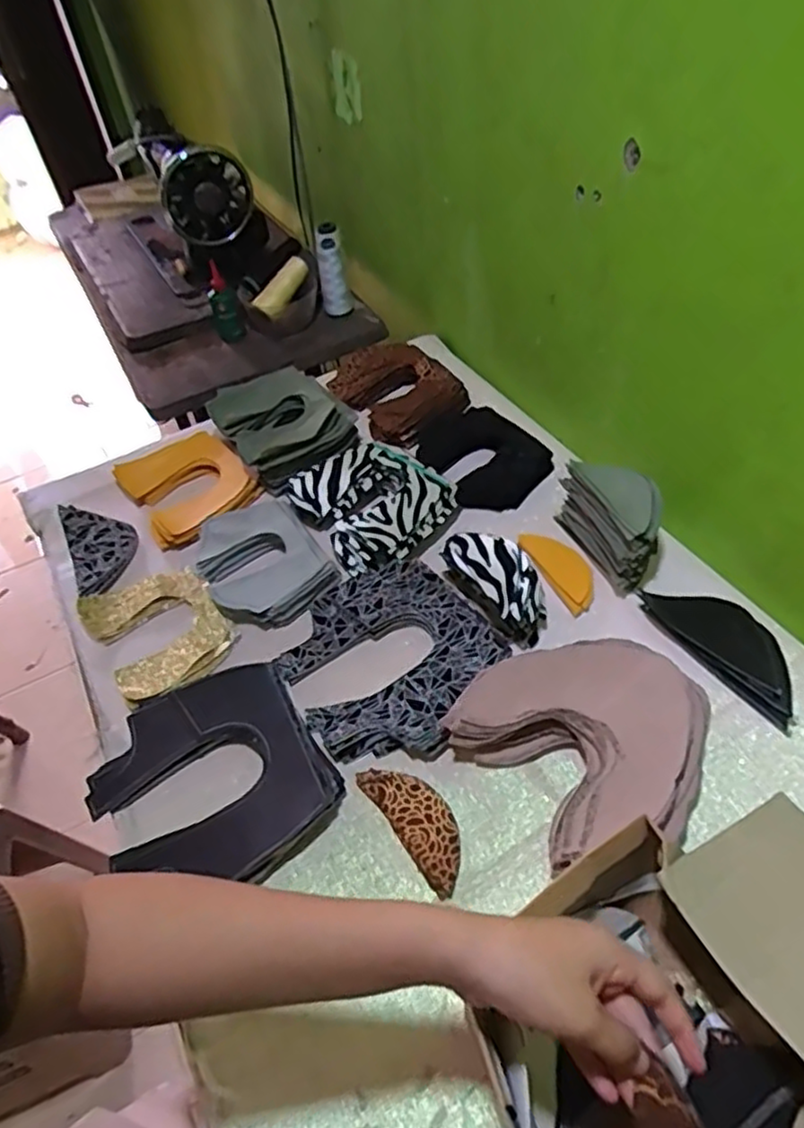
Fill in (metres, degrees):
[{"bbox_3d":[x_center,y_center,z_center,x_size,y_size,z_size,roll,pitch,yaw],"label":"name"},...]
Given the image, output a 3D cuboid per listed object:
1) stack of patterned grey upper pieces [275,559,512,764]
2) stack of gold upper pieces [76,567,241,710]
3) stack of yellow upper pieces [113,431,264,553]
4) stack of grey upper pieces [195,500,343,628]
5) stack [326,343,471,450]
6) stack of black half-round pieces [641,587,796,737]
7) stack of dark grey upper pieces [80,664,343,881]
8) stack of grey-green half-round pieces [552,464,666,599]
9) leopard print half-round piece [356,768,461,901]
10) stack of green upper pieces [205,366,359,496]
[{"bbox_3d":[-0.013,0.087,0.658,0.181,0.022,0.200,-31,53,-20],"label":"stack of patterned grey upper pieces"},{"bbox_3d":[-0.251,0.067,0.725,0.121,0.019,0.159,-32,53,-20],"label":"stack of gold upper pieces"},{"bbox_3d":[-0.258,-0.094,0.855,0.134,0.031,0.166,-31,52,-20],"label":"stack of yellow upper pieces"},{"bbox_3d":[-0.154,-0.007,0.749,0.117,0.021,0.166,-29,52,-19],"label":"stack of grey upper pieces"},{"bbox_3d":[-0.006,-0.237,0.938,0.137,0.034,0.174,-32,53,-21],"label":"stack"},{"bbox_3d":[0.300,0.071,0.641,0.063,0.026,0.165,-28,52,-18],"label":"stack of black half-round pieces"},{"bbox_3d":[-0.164,0.183,0.595,0.186,0.024,0.193,-28,52,-18],"label":"stack of dark grey upper pieces"},{"bbox_3d":[0.219,-0.051,0.714,0.058,0.075,0.128,-20,50,-11],"label":"stack of grey-green half-round pieces"},{"bbox_3d":[0.014,0.208,0.570,0.047,0.010,0.118,-31,52,-20],"label":"leopard print half-round piece"},{"bbox_3d":[-0.152,-0.182,0.883,0.144,0.051,0.170,-31,53,-20],"label":"stack of green upper pieces"}]

